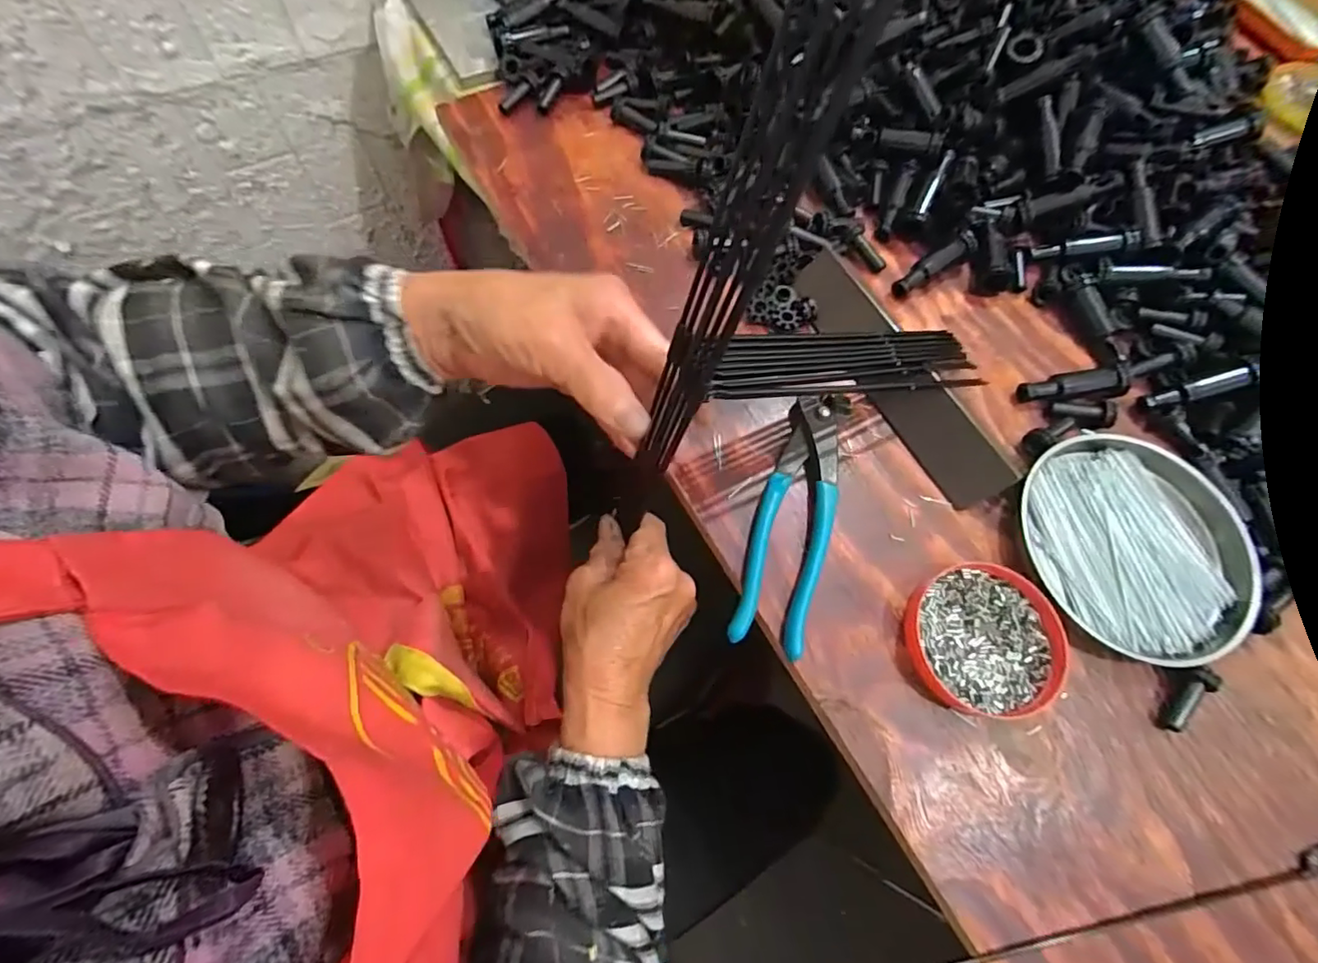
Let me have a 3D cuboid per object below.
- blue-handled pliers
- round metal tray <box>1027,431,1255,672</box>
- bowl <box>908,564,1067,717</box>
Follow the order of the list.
[{"bbox_3d":[0.080,0.019,0.334,0.041,0.013,0.158,18,67,2],"label":"blue-handled pliers"},{"bbox_3d":[0.283,0.036,0.333,0.123,0.014,0.131,2,67,-4],"label":"round metal tray"},{"bbox_3d":[0.179,0.088,0.313,0.083,0.013,0.079,2,67,-4],"label":"bowl"}]

